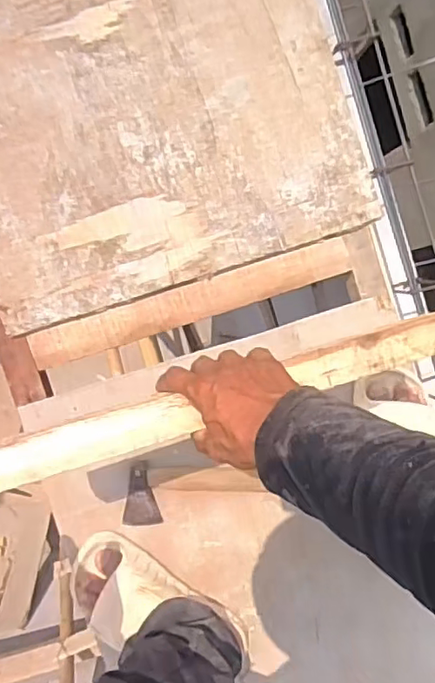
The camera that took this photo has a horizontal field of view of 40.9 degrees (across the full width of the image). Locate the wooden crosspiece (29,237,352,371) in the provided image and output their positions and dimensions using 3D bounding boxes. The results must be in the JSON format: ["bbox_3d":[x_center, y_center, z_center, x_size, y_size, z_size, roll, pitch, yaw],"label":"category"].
[{"bbox_3d":[-0.031,-0.059,0.894,0.498,0.024,0.056,-19,95,-8],"label":"wooden crosspiece"}]

